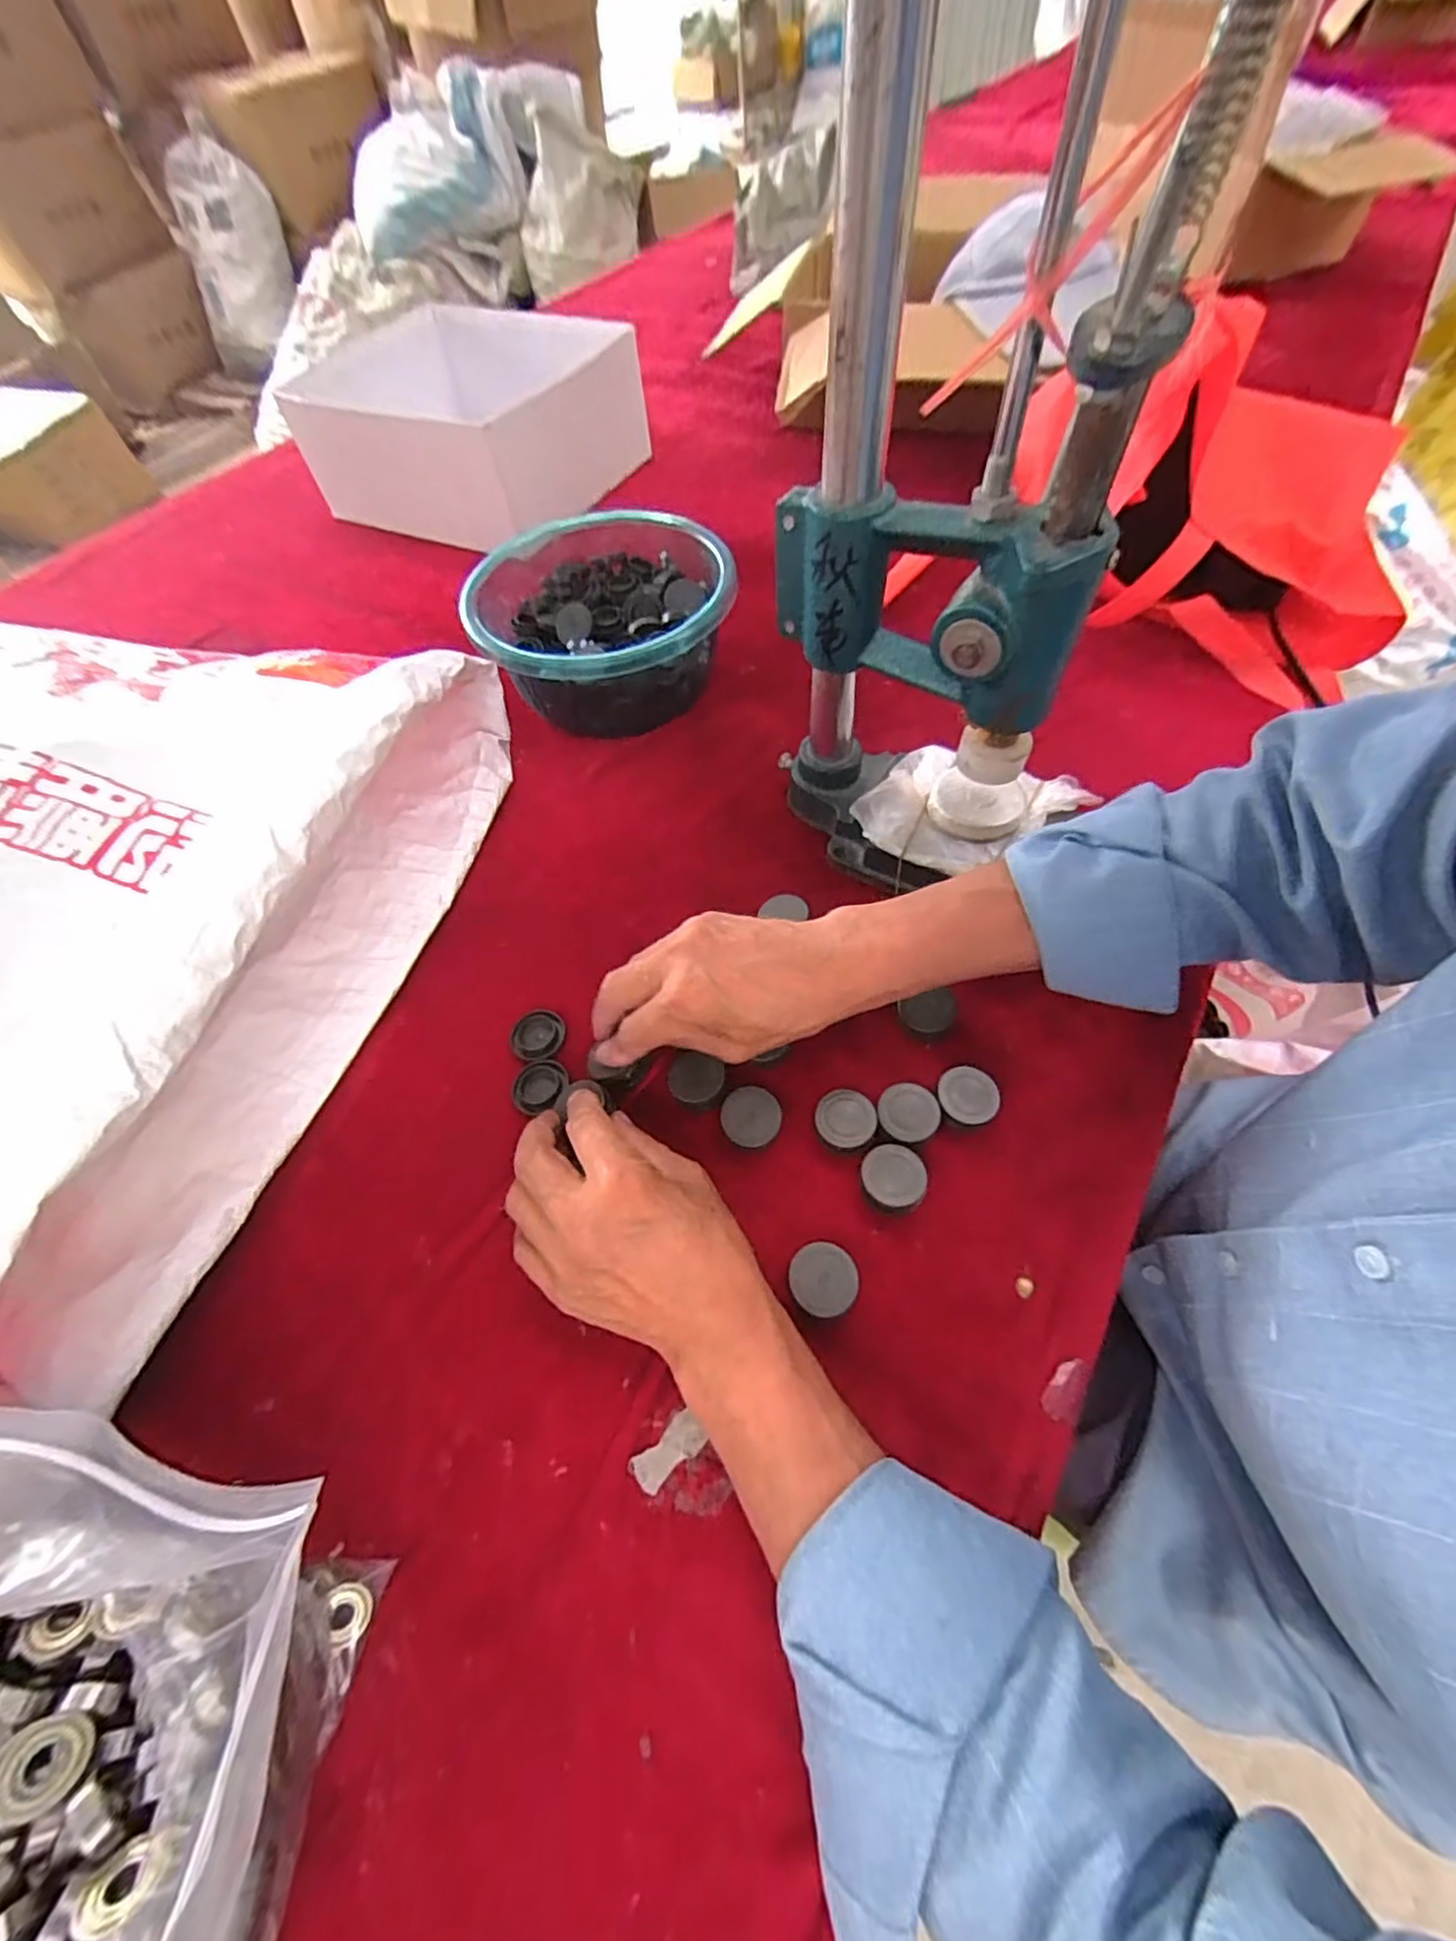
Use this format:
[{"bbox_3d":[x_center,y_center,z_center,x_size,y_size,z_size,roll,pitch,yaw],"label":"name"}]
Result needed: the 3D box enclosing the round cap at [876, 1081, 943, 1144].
[{"bbox_3d":[0.098,0.078,0.358,0.031,0.016,0.032,-2,59,3],"label":"round cap"}]

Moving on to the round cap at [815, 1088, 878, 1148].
[{"bbox_3d":[0.064,0.082,0.360,0.031,0.017,0.033,-2,59,3],"label":"round cap"}]

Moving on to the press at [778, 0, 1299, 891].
[{"bbox_3d":[0.114,-0.215,0.334,0.185,0.369,0.124,21,59,28],"label":"press"}]

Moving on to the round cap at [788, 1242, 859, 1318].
[{"bbox_3d":[0.046,0.151,0.320,0.032,0.020,0.032,-2,59,3],"label":"round cap"}]

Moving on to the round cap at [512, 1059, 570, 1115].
[{"bbox_3d":[-0.111,0.067,0.386,0.031,0.005,0.033,-2,59,3],"label":"round cap"}]

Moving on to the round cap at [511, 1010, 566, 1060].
[{"bbox_3d":[-0.117,0.038,0.402,0.031,0.004,0.033,-2,59,3],"label":"round cap"}]

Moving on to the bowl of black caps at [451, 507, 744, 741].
[{"bbox_3d":[-0.102,-0.282,0.552,0.209,0.087,0.239,-8,59,0],"label":"bowl of black caps"}]

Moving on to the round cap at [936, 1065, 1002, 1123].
[{"bbox_3d":[0.131,0.070,0.361,0.031,0.015,0.031,0,59,4],"label":"round cap"}]

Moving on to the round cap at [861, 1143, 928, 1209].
[{"bbox_3d":[0.086,0.108,0.342,0.032,0.017,0.031,-2,59,3],"label":"round cap"}]

